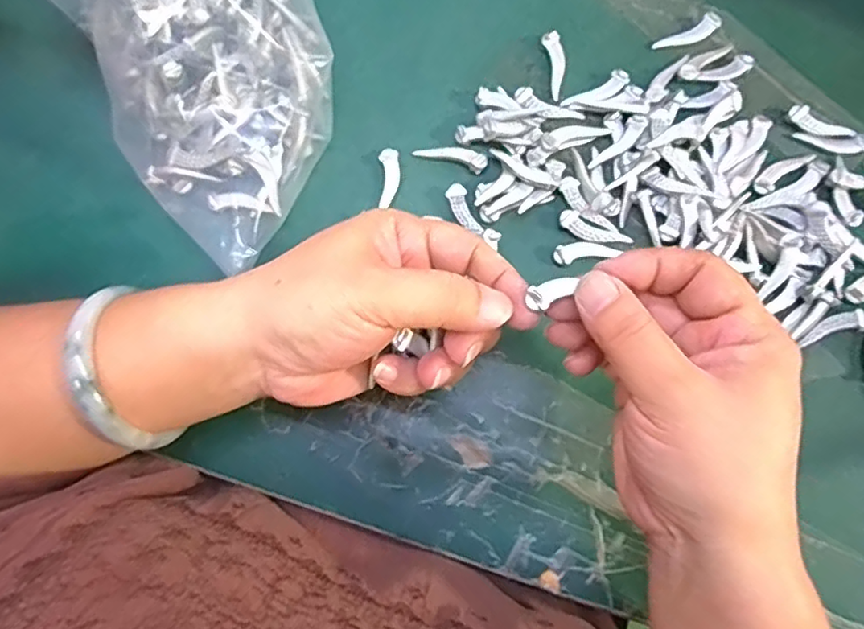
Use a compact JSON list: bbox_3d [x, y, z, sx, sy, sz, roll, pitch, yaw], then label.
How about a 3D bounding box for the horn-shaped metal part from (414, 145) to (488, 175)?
[{"bbox_3d":[0.010,-0.085,0.315,0.038,0.005,0.012,19,79,3],"label":"horn-shaped metal part"}]

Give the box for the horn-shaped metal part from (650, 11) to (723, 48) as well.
[{"bbox_3d":[0.143,-0.156,0.332,0.038,0.007,0.011,-30,80,-6],"label":"horn-shaped metal part"}]

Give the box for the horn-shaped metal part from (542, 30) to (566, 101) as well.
[{"bbox_3d":[0.069,-0.137,0.327,0.010,0.007,0.037,-10,79,-3],"label":"horn-shaped metal part"}]

